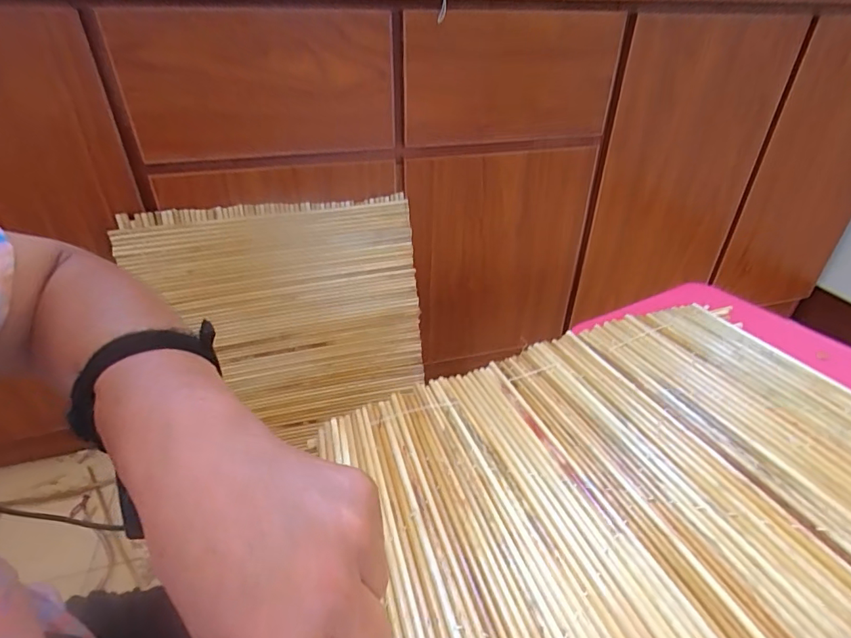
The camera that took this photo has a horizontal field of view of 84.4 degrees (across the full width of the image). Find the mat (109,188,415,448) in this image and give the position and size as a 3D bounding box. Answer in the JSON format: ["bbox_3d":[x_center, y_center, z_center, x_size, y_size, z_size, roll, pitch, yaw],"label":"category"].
[{"bbox_3d":[-0.222,0.005,0.781,0.425,0.376,0.017,-8,17,-14],"label":"mat"}]

